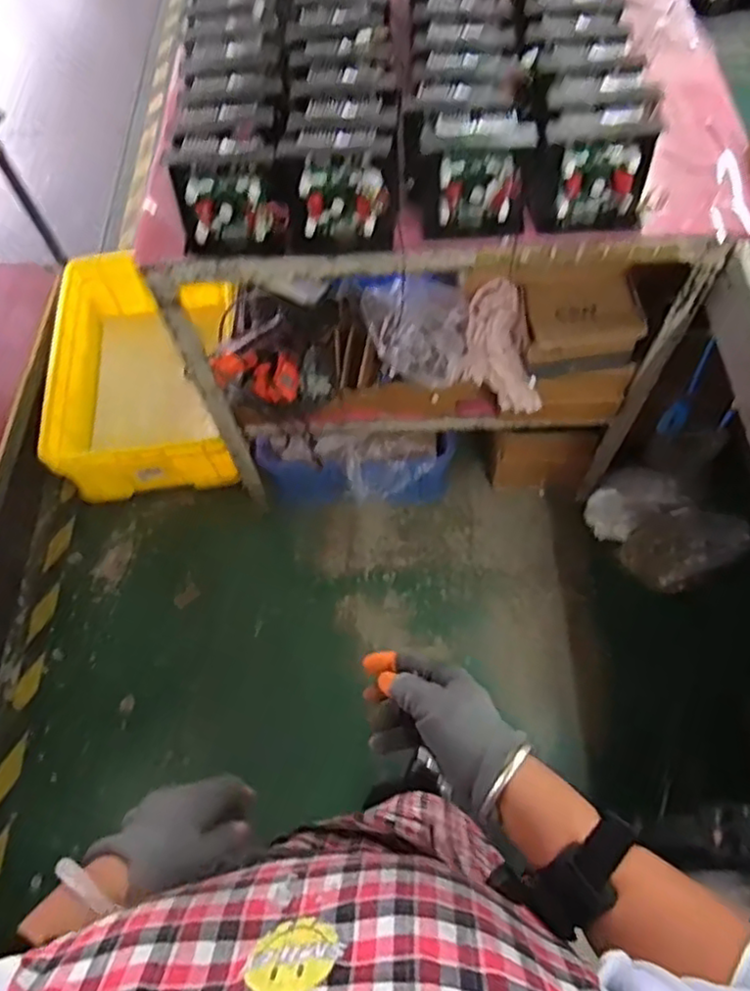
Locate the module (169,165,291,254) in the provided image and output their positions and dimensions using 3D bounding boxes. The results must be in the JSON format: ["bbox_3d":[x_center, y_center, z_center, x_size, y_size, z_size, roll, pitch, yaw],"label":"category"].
[{"bbox_3d":[-0.177,-0.351,0.814,0.134,0.098,0.027,2,41,2],"label":"module"}]

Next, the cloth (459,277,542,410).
[{"bbox_3d":[0.205,-0.245,1.099,0.119,0.076,0.227,-14,99,-4],"label":"cloth"}]

